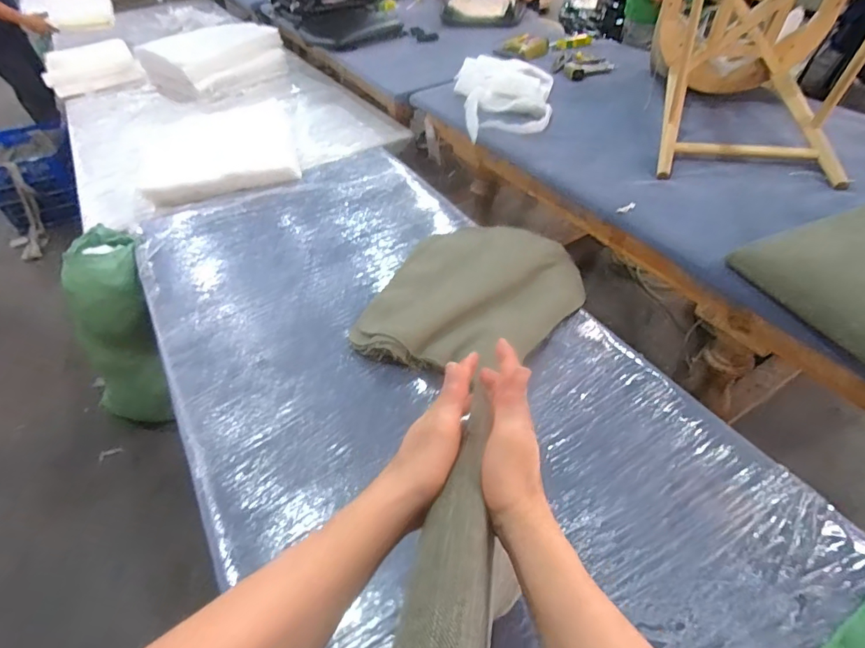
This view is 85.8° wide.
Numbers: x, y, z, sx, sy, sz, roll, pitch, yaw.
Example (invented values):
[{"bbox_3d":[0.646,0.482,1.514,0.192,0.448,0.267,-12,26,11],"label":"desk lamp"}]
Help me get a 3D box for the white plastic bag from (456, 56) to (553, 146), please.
[{"bbox_3d":[0.259,-0.866,1.708,0.334,0.068,0.632,-5,46,0],"label":"white plastic bag"}]

